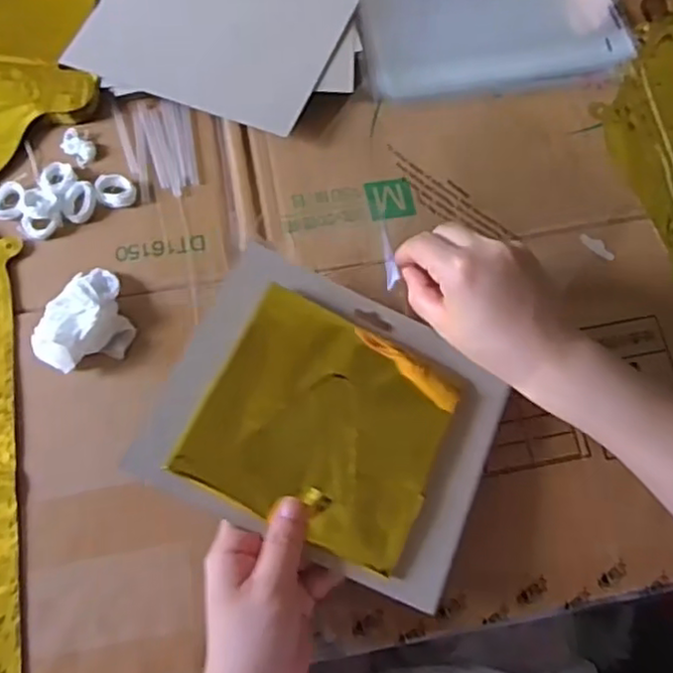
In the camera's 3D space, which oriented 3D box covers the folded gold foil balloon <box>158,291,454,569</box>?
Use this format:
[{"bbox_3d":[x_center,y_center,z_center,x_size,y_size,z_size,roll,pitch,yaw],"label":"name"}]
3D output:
[{"bbox_3d":[-0.006,0.052,0.392,0.135,0.028,0.124,24,72,8],"label":"folded gold foil balloon"}]

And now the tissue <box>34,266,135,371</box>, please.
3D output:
[{"bbox_3d":[-0.173,-0.013,0.443,0.061,0.026,0.065,-20,72,-8],"label":"tissue"}]

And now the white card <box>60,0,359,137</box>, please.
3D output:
[{"bbox_3d":[-0.093,-0.249,0.526,0.186,0.009,0.157,21,74,7],"label":"white card"}]

